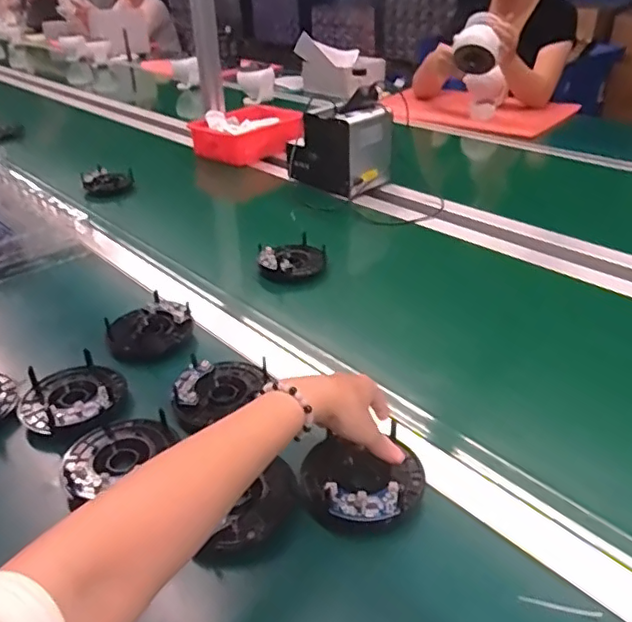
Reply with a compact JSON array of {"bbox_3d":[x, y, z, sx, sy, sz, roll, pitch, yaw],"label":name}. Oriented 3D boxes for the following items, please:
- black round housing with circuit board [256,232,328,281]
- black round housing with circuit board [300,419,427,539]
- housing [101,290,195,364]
[{"bbox_3d":[-0.035,-0.084,0.856,0.095,0.038,0.106,-4,32,-1],"label":"black round housing with circuit board"},{"bbox_3d":[0.040,0.141,0.483,0.101,0.030,0.093,-1,30,1],"label":"black round housing with circuit board"},{"bbox_3d":[-0.200,0.020,0.691,0.098,0.032,0.086,-17,34,-21],"label":"housing"}]

